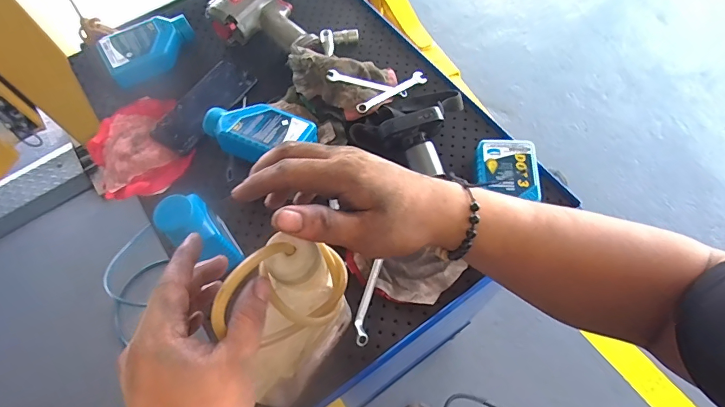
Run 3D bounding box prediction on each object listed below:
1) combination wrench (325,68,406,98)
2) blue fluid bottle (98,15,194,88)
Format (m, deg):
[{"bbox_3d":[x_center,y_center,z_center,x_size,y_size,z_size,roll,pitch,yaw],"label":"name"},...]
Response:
[{"bbox_3d":[0.009,-0.173,0.602,0.125,0.008,0.017,6,61,-25],"label":"combination wrench"},{"bbox_3d":[-0.336,-0.249,0.662,0.142,0.040,0.080,-32,66,-12],"label":"blue fluid bottle"}]

